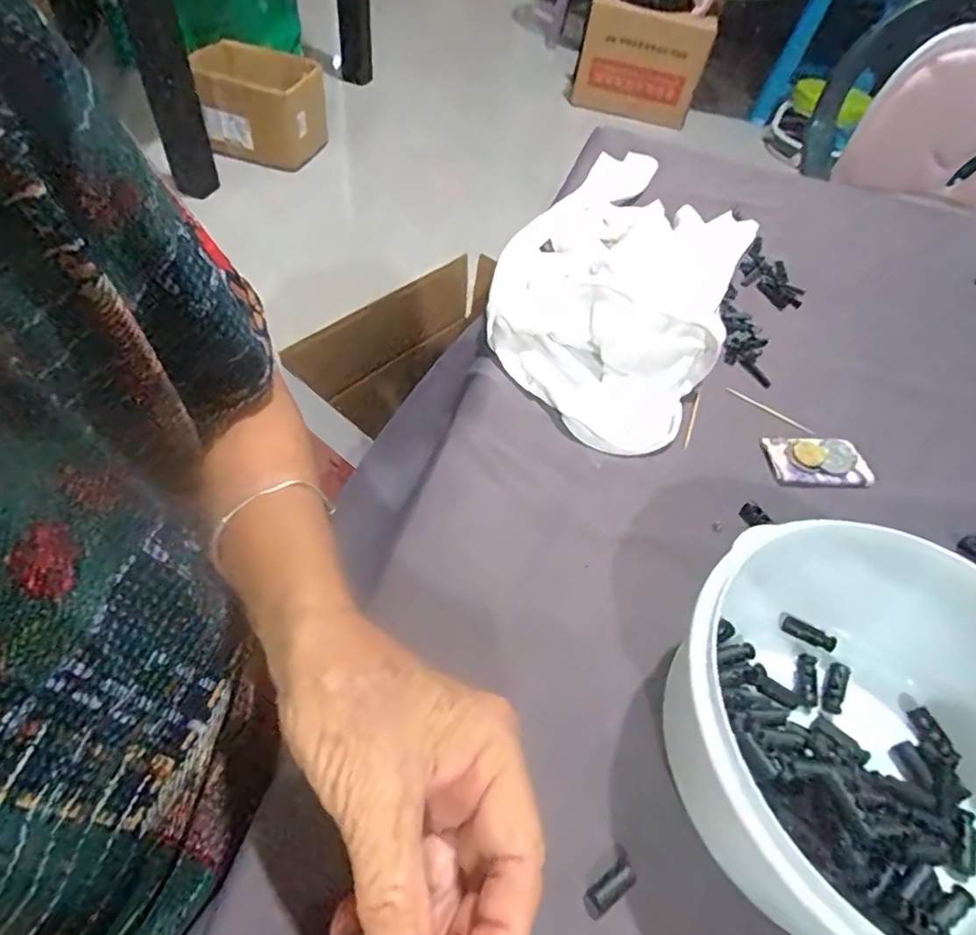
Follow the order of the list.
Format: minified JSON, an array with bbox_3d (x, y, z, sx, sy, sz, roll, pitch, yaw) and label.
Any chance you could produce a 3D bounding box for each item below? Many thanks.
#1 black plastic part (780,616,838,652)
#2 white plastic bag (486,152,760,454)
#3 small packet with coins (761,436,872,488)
[{"bbox_3d":[0.165,0.086,0.294,0.026,0.006,0.008,32,55,16],"label":"black plastic part"},{"bbox_3d":[0.103,-0.154,0.453,0.174,0.050,0.325,23,53,9],"label":"white plastic bag"},{"bbox_3d":[0.213,-0.005,0.371,0.060,0.011,0.038,4,53,-5],"label":"small packet with coins"}]

